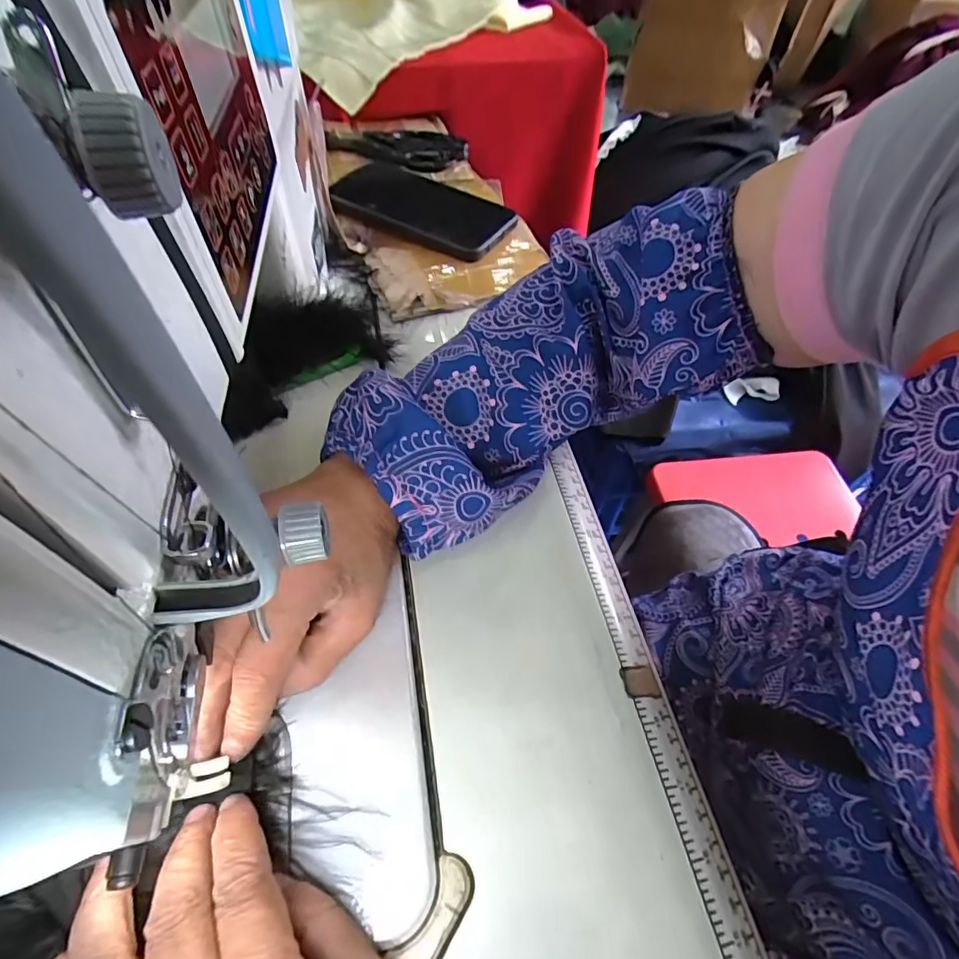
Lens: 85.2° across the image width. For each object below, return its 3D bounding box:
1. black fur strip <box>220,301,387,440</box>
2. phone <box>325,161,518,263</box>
[{"bbox_3d":[-0.112,-0.083,0.334,0.042,0.045,0.129,40,61,22],"label":"black fur strip"},{"bbox_3d":[-0.048,-0.245,0.466,0.163,0.015,0.090,29,61,14],"label":"phone"}]

